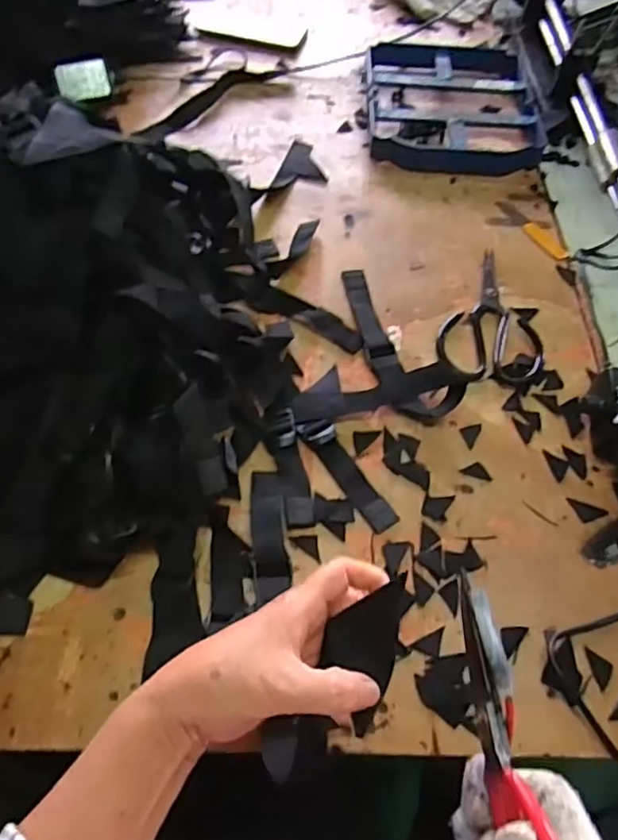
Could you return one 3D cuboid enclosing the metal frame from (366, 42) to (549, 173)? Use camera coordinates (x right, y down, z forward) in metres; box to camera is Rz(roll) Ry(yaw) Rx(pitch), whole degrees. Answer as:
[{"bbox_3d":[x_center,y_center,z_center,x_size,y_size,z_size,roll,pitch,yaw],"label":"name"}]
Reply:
[{"bbox_3d":[0.189,-0.419,0.808,0.230,0.040,0.233,2,58,-1],"label":"metal frame"}]

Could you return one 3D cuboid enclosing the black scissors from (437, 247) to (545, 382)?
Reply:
[{"bbox_3d":[0.189,-0.112,0.631,0.102,0.008,0.178,9,58,3],"label":"black scissors"}]

